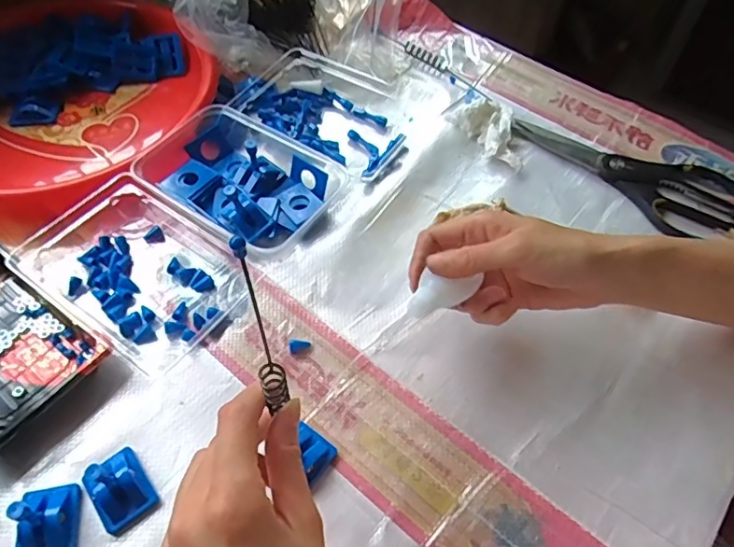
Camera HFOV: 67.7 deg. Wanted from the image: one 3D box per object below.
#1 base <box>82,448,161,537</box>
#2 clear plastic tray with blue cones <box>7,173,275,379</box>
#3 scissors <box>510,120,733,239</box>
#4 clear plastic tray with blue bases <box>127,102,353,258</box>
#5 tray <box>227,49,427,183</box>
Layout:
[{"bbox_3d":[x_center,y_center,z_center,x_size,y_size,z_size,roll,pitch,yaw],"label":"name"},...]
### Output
[{"bbox_3d":[-0.156,0.133,0.343,0.033,0.023,0.045,-34,62,-21],"label":"base"},{"bbox_3d":[-0.187,-0.011,0.437,0.176,0.030,0.124,27,60,18],"label":"clear plastic tray with blue cones"},{"bbox_3d":[0.236,-0.085,0.500,0.219,0.011,0.088,19,58,13],"label":"scissors"},{"bbox_3d":[-0.114,-0.082,0.481,0.162,0.039,0.115,30,61,19],"label":"clear plastic tray with blue bases"},{"bbox_3d":[-0.041,-0.165,0.542,0.175,0.032,0.114,25,59,17],"label":"tray"}]

